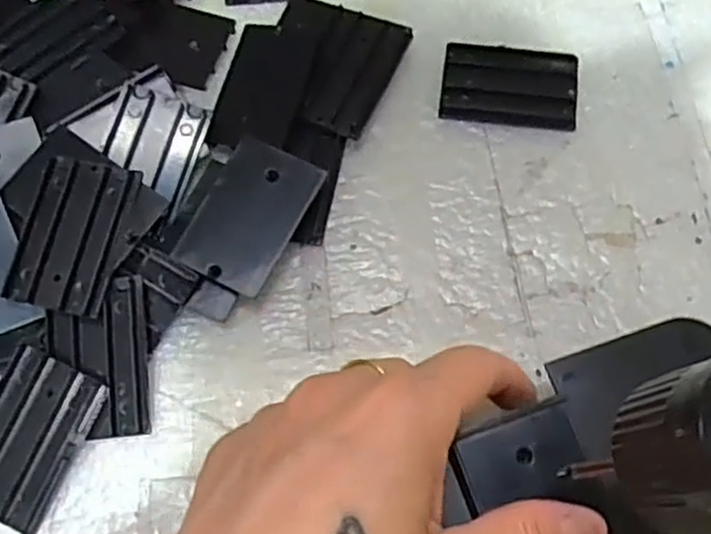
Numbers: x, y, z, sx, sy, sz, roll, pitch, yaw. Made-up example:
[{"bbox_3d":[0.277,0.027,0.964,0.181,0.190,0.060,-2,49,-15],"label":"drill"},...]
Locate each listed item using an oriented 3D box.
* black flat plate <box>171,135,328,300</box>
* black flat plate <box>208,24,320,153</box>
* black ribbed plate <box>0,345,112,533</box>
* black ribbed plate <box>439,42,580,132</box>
[{"bbox_3d":[-0.039,-0.019,0.270,0.036,0.004,0.054,26,76,7],"label":"black flat plate"},{"bbox_3d":[-0.036,-0.072,0.296,0.033,0.009,0.060,8,62,9],"label":"black flat plate"},{"bbox_3d":[-0.110,0.058,0.248,0.034,0.006,0.054,29,82,-3],"label":"black ribbed plate"},{"bbox_3d":[0.064,-0.074,0.304,0.054,0.006,0.036,7,68,5],"label":"black ribbed plate"}]

